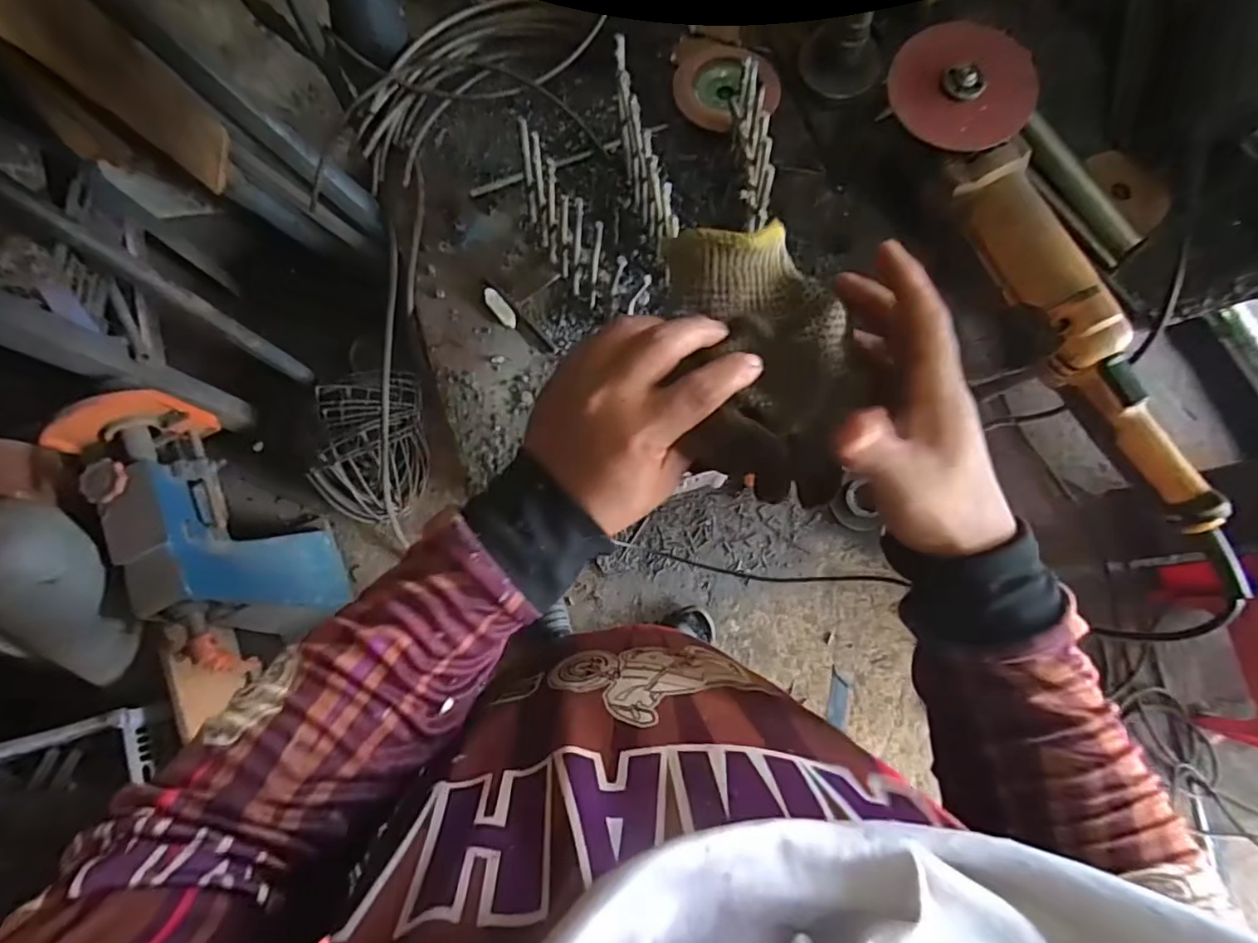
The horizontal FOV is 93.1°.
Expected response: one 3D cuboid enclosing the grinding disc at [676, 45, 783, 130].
[{"bbox_3d":[0.082,-0.330,0.509,0.086,0.012,0.083,0,80,1],"label":"grinding disc"}]

